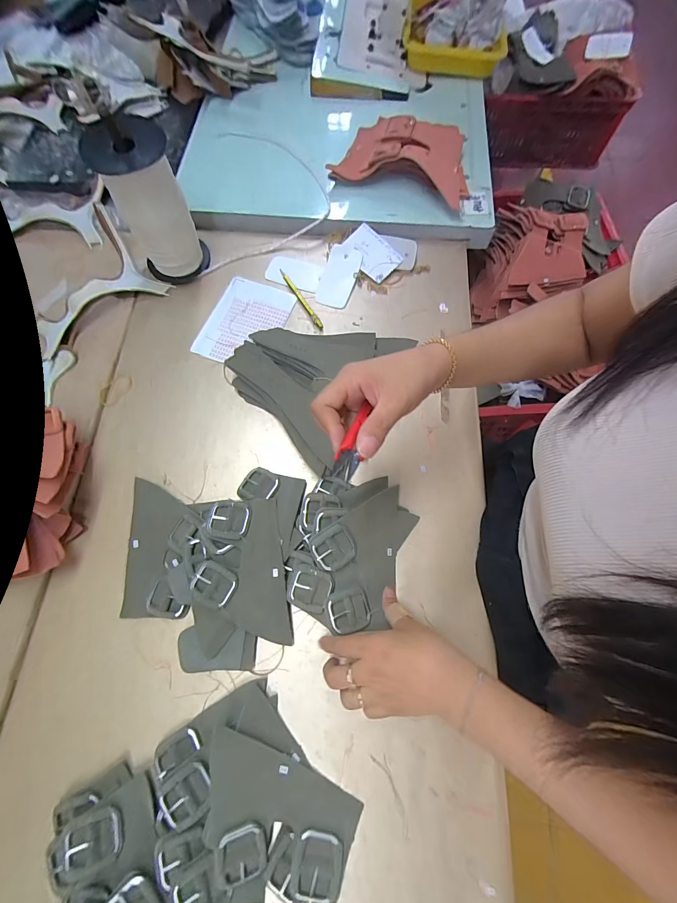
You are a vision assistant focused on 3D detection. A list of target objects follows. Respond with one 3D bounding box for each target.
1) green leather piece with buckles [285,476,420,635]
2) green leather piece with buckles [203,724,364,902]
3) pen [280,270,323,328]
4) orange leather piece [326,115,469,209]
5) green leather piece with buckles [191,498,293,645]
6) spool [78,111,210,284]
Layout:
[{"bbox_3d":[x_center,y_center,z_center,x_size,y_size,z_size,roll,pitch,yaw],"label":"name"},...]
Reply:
[{"bbox_3d":[0.011,0.110,0.399,0.126,0.040,0.163,20,72,7],"label":"green leather piece with buckles"},{"bbox_3d":[-0.065,0.350,0.327,0.156,0.023,0.096,23,73,9],"label":"green leather piece with buckles"},{"bbox_3d":[-0.059,-0.237,0.534,0.008,0.008,0.126,-29,73,-9],"label":"pen"},{"bbox_3d":[0.110,-0.493,0.575,0.223,0.052,0.154,12,71,5],"label":"orange leather piece"},{"bbox_3d":[-0.112,0.135,0.395,0.097,0.032,0.157,-10,71,-3],"label":"green leather piece with buckles"},{"bbox_3d":[-0.250,-0.326,0.478,0.095,0.186,0.076,-26,72,-8],"label":"spool"}]

